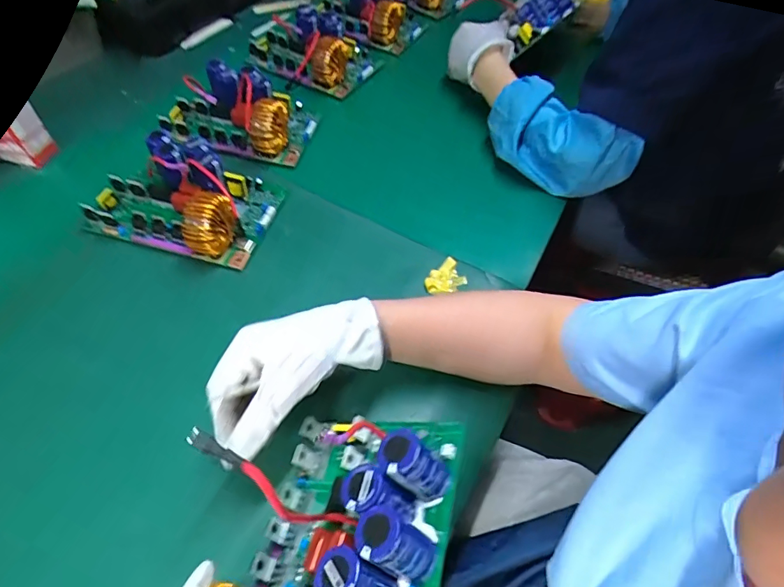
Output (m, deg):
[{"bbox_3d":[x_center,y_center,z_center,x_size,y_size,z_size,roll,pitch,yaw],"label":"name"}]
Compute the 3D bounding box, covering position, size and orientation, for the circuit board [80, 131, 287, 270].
[{"bbox_3d":[-0.235,-0.121,0.537,0.189,0.065,0.151,15,54,6],"label":"circuit board"}]

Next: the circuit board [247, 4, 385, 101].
[{"bbox_3d":[-0.135,-0.402,0.751,0.212,0.065,0.135,21,55,10],"label":"circuit board"}]

